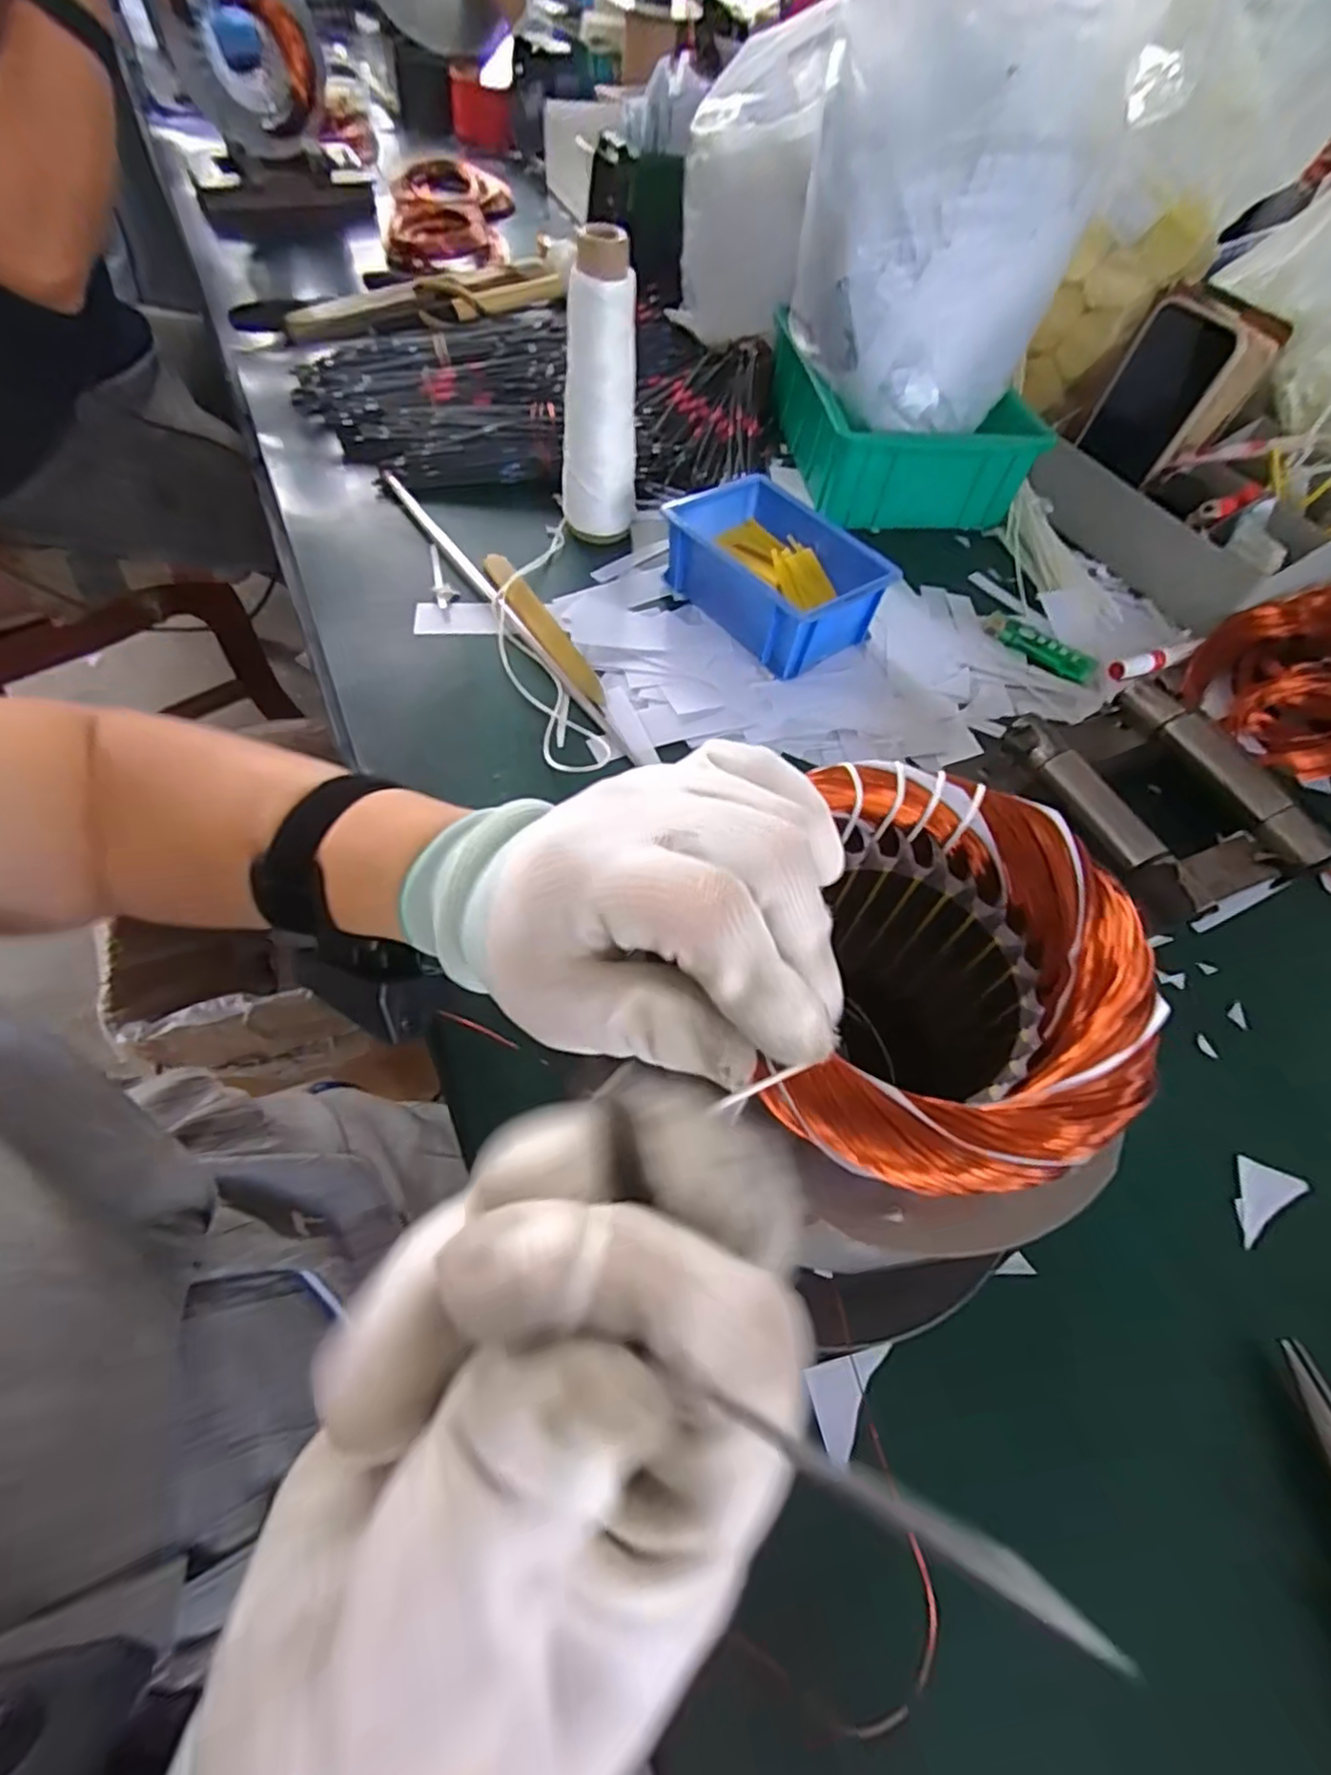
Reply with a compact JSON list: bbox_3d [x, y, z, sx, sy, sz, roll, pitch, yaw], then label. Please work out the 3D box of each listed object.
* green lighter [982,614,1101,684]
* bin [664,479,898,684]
[{"bbox_3d":[0.274,-0.176,0.493,0.082,0.013,0.015,36,63,16],"label":"green lighter"},{"bbox_3d":[0.079,-0.223,0.477,0.109,0.056,0.143,-34,67,-21],"label":"bin"}]

